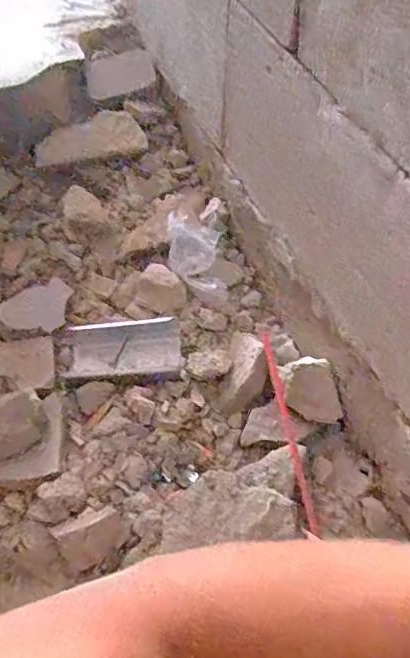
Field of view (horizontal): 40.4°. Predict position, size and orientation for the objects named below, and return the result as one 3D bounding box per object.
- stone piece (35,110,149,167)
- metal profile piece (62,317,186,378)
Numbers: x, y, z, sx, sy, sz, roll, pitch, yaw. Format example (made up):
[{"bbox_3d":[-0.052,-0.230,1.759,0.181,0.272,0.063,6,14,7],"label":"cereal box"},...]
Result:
[{"bbox_3d":[-0.180,-0.289,0.872,0.164,0.029,0.075,-18,86,-11],"label":"stone piece"},{"bbox_3d":[-0.105,0.023,0.717,0.149,0.049,0.079,-4,54,-4],"label":"metal profile piece"}]

